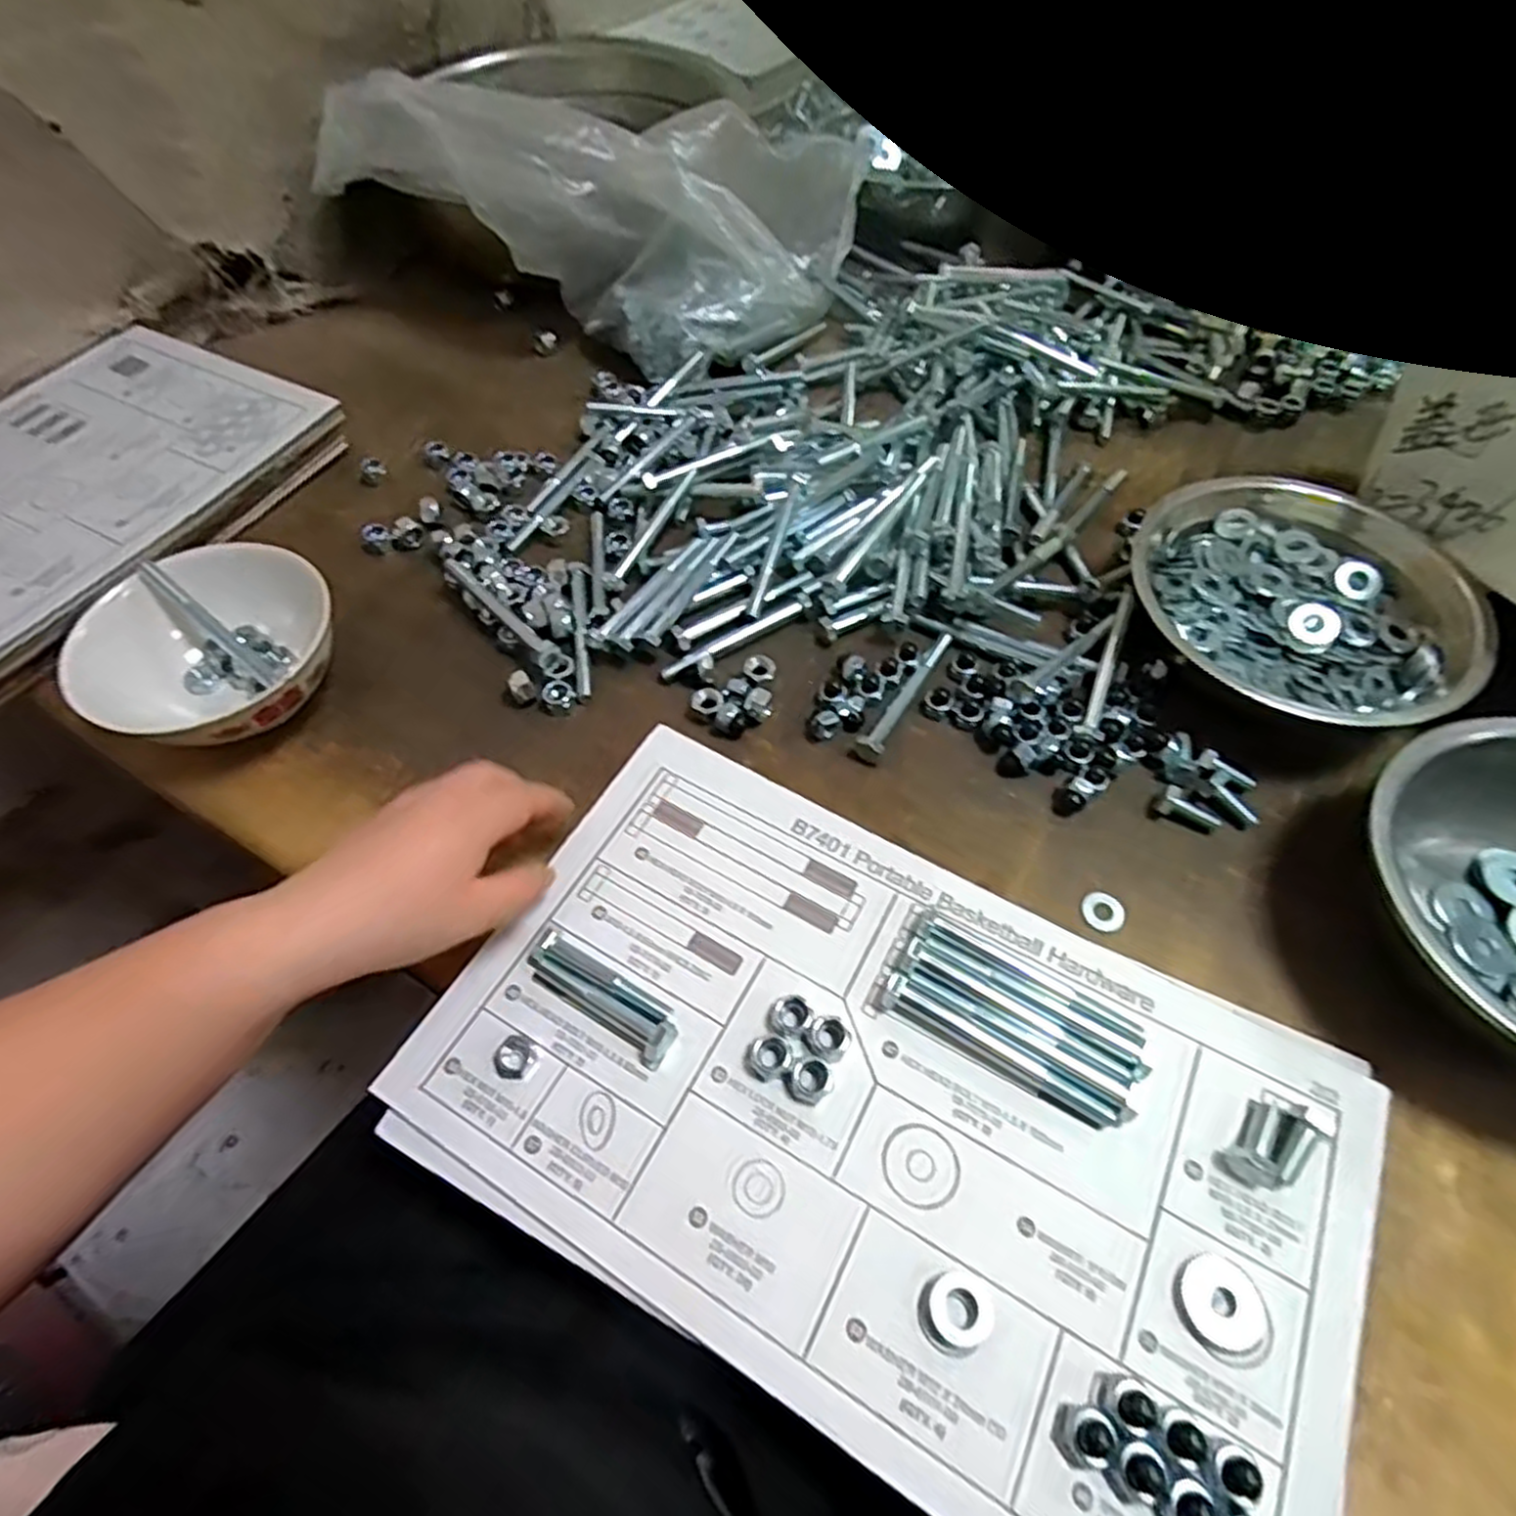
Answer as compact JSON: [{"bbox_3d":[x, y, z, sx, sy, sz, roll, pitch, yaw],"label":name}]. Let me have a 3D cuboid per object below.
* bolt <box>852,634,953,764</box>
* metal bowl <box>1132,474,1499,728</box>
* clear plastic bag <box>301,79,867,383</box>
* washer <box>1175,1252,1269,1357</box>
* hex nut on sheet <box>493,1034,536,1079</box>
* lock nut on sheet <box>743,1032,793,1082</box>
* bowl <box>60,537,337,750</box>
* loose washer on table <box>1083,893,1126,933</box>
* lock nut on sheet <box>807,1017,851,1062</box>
[{"bbox_3d":[0.088,-0.041,0.449,0.015,0.013,0.105,28,63,17],"label":"bolt"},{"bbox_3d":[0.316,-0.092,0.454,0.177,0.063,0.177,-1,58,1],"label":"metal bowl"},{"bbox_3d":[-0.125,-0.479,0.637,0.369,0.136,0.272,26,62,16],"label":"clear plastic bag"},{"bbox_3d":[0.176,0.207,0.291,0.031,0.004,0.030,-1,58,1],"label":"washer"},{"bbox_3d":[-0.108,0.132,0.339,0.016,0.005,0.017,-30,62,-17],"label":"hex nut on sheet"},{"bbox_3d":[0.005,0.132,0.339,0.019,0.008,0.018,-1,58,1],"label":"lock nut on sheet"},{"bbox_3d":[-0.302,-0.053,0.436,0.125,0.060,0.129,-1,58,1],"label":"bowl"},{"bbox_3d":[0.174,0.078,0.387,0.020,0.004,0.021,-1,58,1],"label":"loose washer on table"},{"bbox_3d":[0.031,0.125,0.341,0.018,0.010,0.017,-1,58,1],"label":"lock nut on sheet"}]

